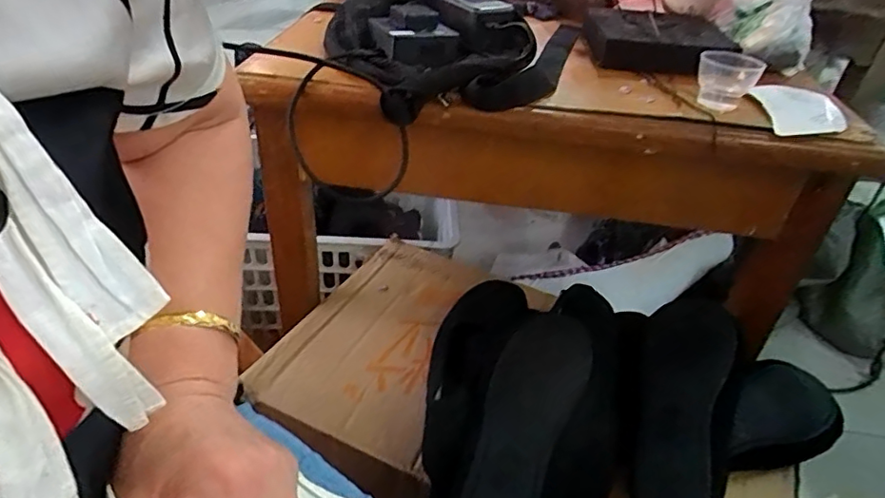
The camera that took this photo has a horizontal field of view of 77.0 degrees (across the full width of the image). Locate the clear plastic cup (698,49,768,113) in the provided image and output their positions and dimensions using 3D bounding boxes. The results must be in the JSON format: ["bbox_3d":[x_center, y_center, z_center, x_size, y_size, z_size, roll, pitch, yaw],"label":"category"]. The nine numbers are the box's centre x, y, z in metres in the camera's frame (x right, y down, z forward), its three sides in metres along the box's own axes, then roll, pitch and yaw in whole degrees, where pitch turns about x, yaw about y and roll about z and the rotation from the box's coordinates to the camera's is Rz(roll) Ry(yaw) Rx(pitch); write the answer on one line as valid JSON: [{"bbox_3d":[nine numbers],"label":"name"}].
[{"bbox_3d":[0.273,-0.165,0.536,0.055,0.050,0.044,19,39,18],"label":"clear plastic cup"}]

